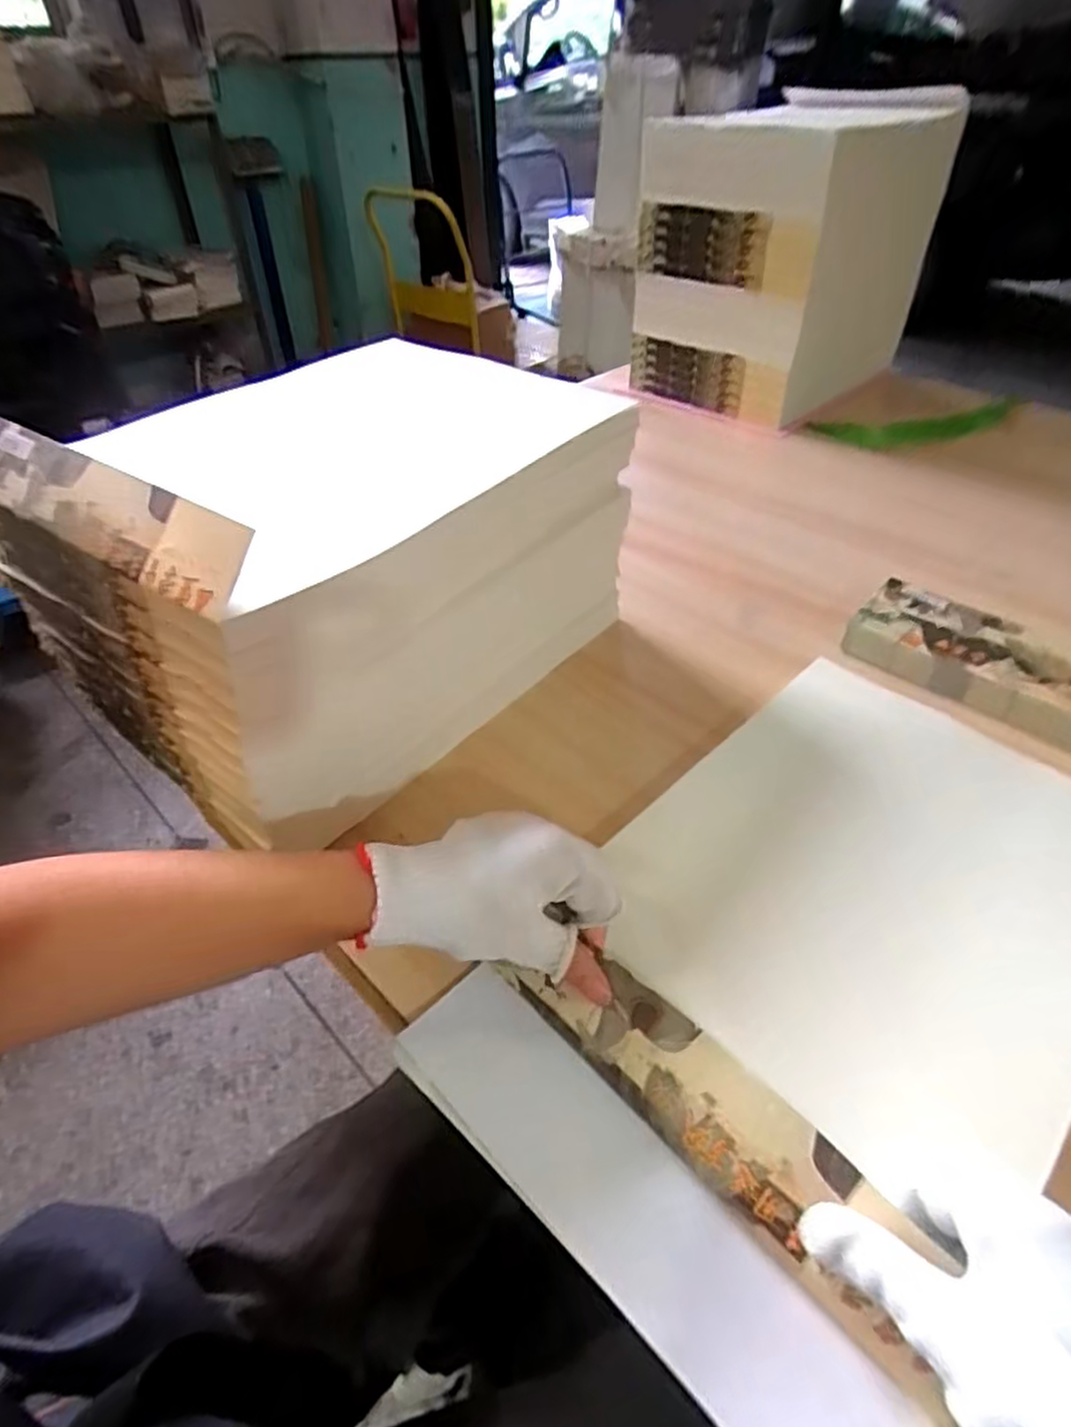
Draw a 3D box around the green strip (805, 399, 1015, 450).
[{"bbox_3d":[0.517,-0.384,0.946,0.279,0.024,0.069,-5,43,-3],"label":"green strip"}]

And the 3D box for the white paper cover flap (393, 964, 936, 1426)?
[{"bbox_3d":[0.040,0.224,0.316,0.062,0.007,0.262,-34,52,-30],"label":"white paper cover flap"}]

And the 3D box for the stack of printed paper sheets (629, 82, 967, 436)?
[{"bbox_3d":[0.372,-0.658,1.023,0.309,0.317,0.377,31,52,29],"label":"stack of printed paper sheets"}]

